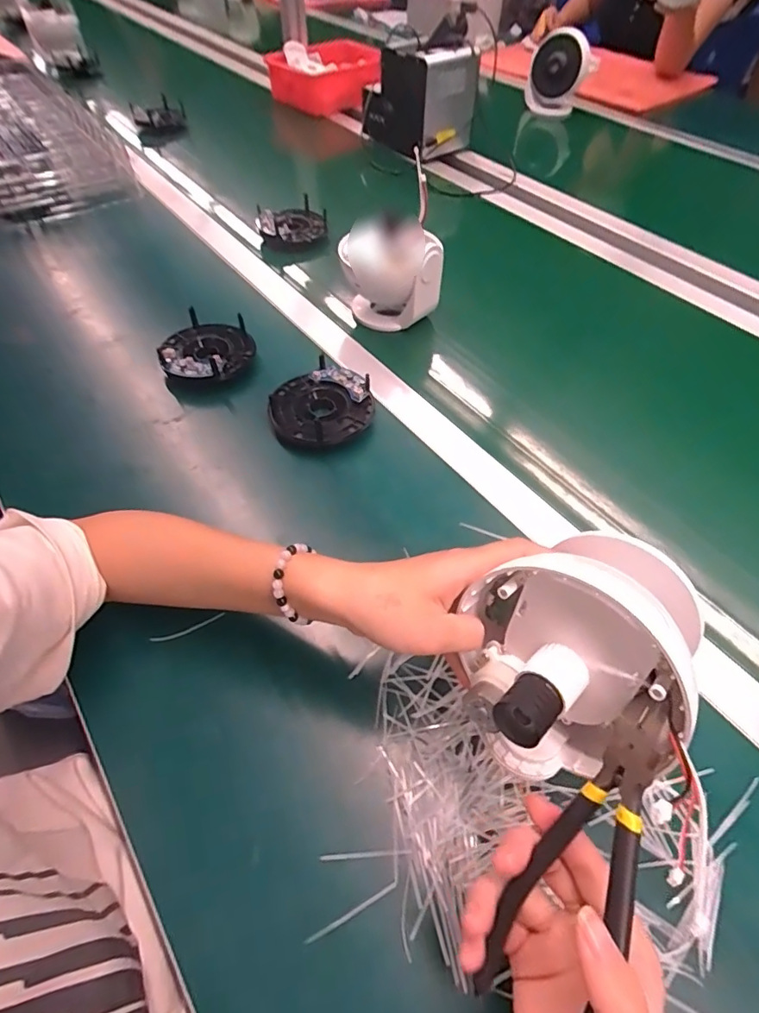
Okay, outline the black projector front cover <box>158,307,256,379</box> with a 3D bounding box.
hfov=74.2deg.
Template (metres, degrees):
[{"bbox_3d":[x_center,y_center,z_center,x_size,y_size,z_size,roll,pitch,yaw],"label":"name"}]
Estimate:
[{"bbox_3d":[-0.185,-0.174,0.539,0.092,0.024,0.099,-13,55,-8],"label":"black projector front cover"}]

